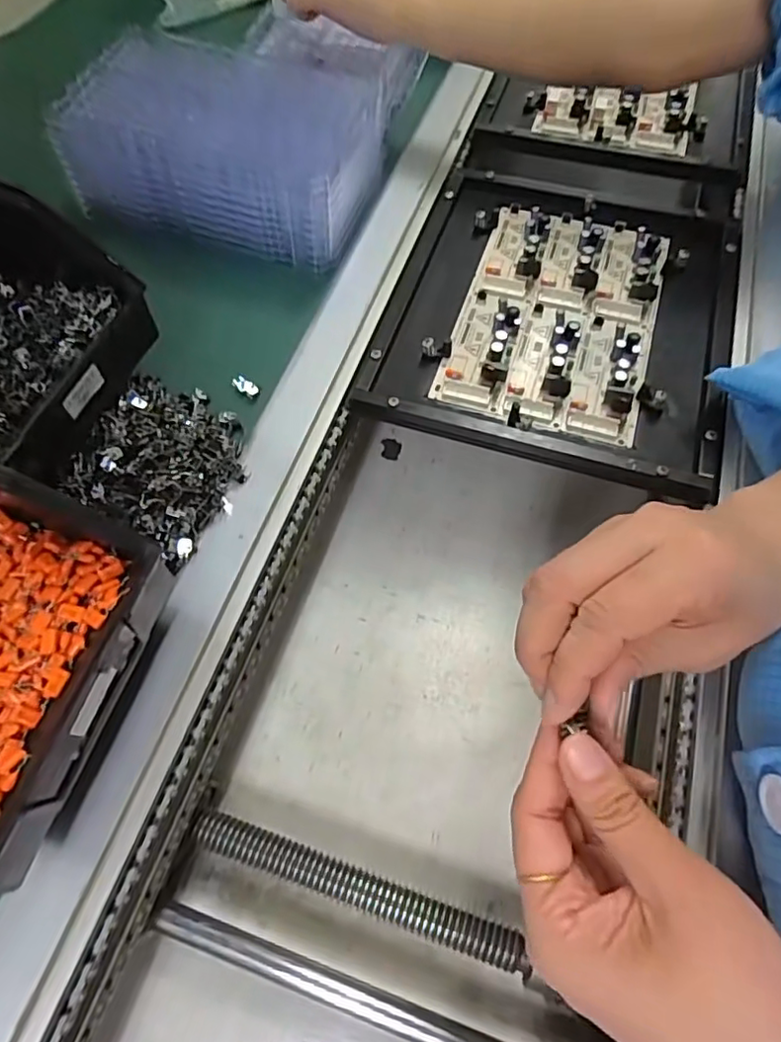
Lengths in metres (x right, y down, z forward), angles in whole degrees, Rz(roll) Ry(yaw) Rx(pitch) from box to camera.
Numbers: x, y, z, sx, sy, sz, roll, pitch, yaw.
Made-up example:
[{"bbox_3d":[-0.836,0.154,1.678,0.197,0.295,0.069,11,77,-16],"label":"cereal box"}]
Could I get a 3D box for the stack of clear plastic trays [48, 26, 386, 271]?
[{"bbox_3d":[-0.120,-0.287,0.452,0.202,0.088,0.143,15,64,9],"label":"stack of clear plastic trays"}]

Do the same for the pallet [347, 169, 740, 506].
[{"bbox_3d":[0.121,-0.149,0.418,0.229,0.019,0.245,16,65,10],"label":"pallet"}]

